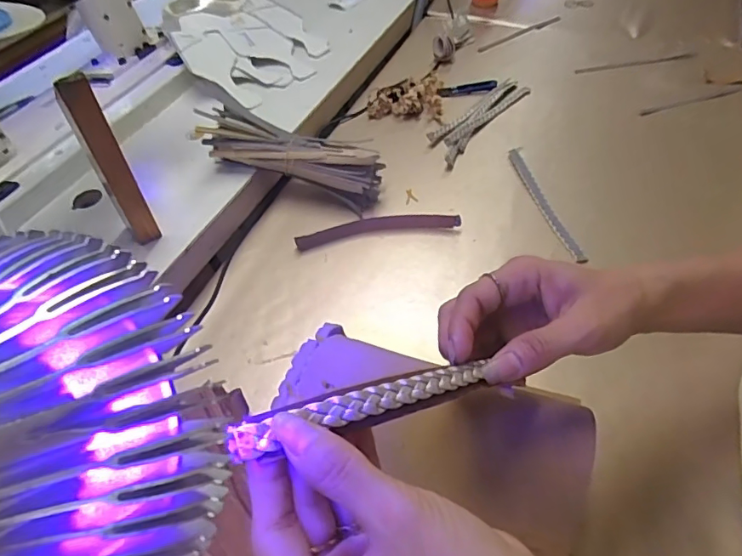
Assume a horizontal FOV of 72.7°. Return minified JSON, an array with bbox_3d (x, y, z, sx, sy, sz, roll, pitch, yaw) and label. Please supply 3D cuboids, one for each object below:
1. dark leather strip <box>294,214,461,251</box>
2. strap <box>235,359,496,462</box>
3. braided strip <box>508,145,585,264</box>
[{"bbox_3d":[0.007,-0.056,0.576,0.183,0.023,0.018,-6,50,-1],"label":"dark leather strip"},{"bbox_3d":[0.006,0.054,0.227,0.141,0.009,0.013,-7,45,-37],"label":"strap"},{"bbox_3d":[0.200,-0.090,0.594,0.021,0.007,0.187,-12,51,-6],"label":"braided strip"}]

